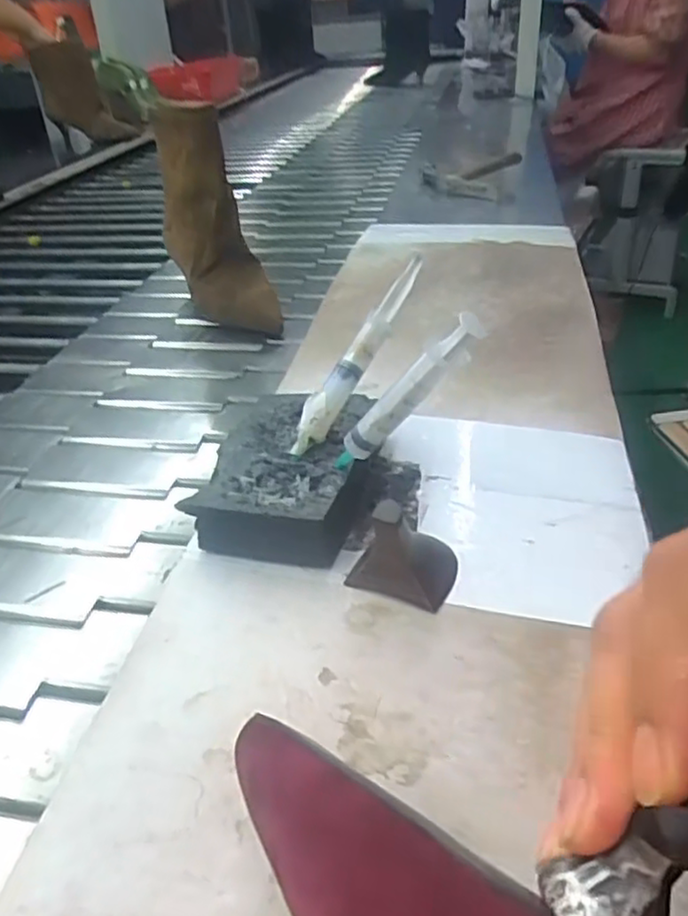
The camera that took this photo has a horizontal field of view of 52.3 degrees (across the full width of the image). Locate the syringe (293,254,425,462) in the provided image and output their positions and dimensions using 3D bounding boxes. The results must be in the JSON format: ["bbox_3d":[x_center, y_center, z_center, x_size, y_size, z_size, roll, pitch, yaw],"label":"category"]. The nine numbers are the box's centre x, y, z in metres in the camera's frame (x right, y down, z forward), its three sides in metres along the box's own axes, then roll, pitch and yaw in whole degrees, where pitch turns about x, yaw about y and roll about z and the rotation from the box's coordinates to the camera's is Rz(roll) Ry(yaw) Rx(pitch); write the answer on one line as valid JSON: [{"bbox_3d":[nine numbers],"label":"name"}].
[{"bbox_3d":[0.009,-0.062,0.416,0.017,0.015,0.140,21,72,34],"label":"syringe"}]

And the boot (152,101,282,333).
[{"bbox_3d":[-0.148,-0.266,0.779,0.084,0.220,0.200,-15,34,-14],"label":"boot"}]

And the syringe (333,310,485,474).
[{"bbox_3d":[0.027,-0.027,0.346,0.015,0.118,0.012,41,42,-3],"label":"syringe"}]

